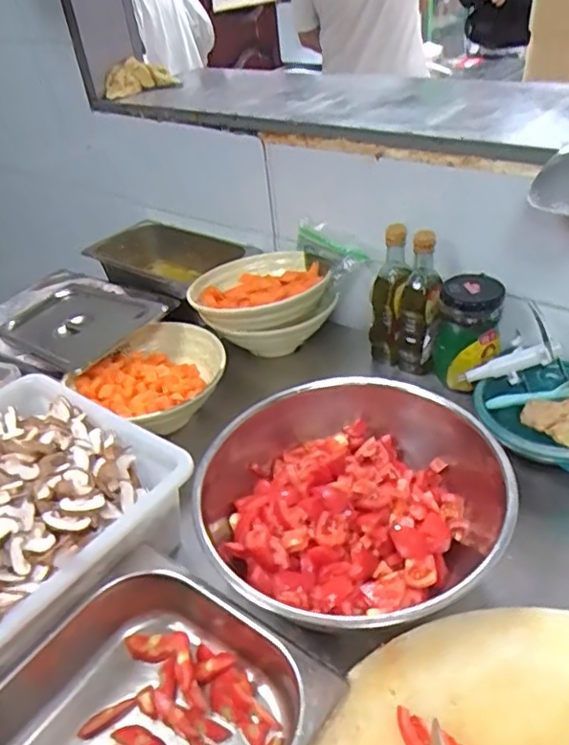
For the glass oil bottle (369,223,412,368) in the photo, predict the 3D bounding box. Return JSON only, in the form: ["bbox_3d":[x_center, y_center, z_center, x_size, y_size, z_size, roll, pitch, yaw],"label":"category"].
[{"bbox_3d":[0.158,-0.110,0.911,0.056,0.213,0.047,-3,37,5],"label":"glass oil bottle"}]

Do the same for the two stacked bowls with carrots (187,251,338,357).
[{"bbox_3d":[-0.039,-0.110,1.001,0.207,0.105,0.213,-5,37,4],"label":"two stacked bowls with carrots"}]

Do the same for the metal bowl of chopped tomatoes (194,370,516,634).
[{"bbox_3d":[0.078,0.132,0.638,0.293,0.108,0.308,-5,37,4],"label":"metal bowl of chopped tomatoes"}]

